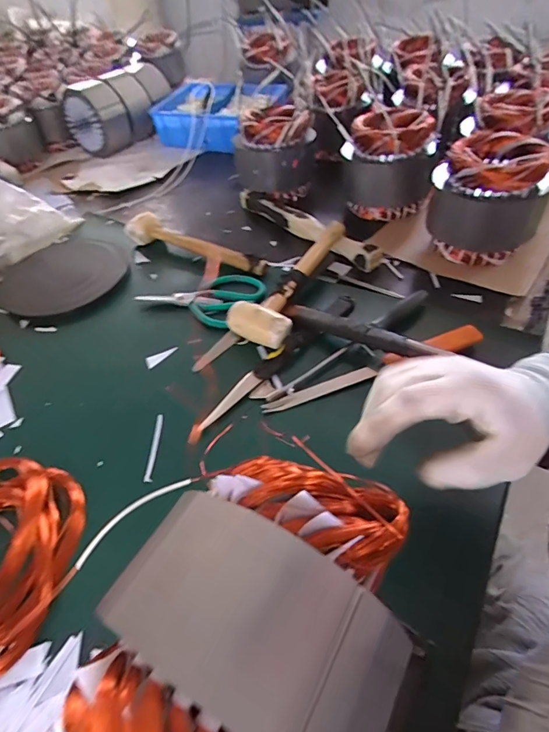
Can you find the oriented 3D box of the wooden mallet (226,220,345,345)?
[{"bbox_3d":[0.023,-0.126,0.595,0.079,0.048,0.256,15,51,17],"label":"wooden mallet"}]

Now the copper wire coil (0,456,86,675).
[{"bbox_3d":[-0.260,0.171,0.382,0.148,0.027,0.182,-7,48,-2],"label":"copper wire coil"}]

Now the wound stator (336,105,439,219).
[{"bbox_3d":[0.187,-0.347,0.725,0.137,0.146,0.121,-7,48,-2],"label":"wound stator"}]

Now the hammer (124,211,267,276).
[{"bbox_3d":[-0.126,-0.200,0.699,0.269,0.041,0.062,19,53,20],"label":"hammer"}]

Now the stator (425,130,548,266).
[{"bbox_3d":[0.308,-0.240,0.612,0.146,0.138,0.134,15,51,17],"label":"stator"}]

